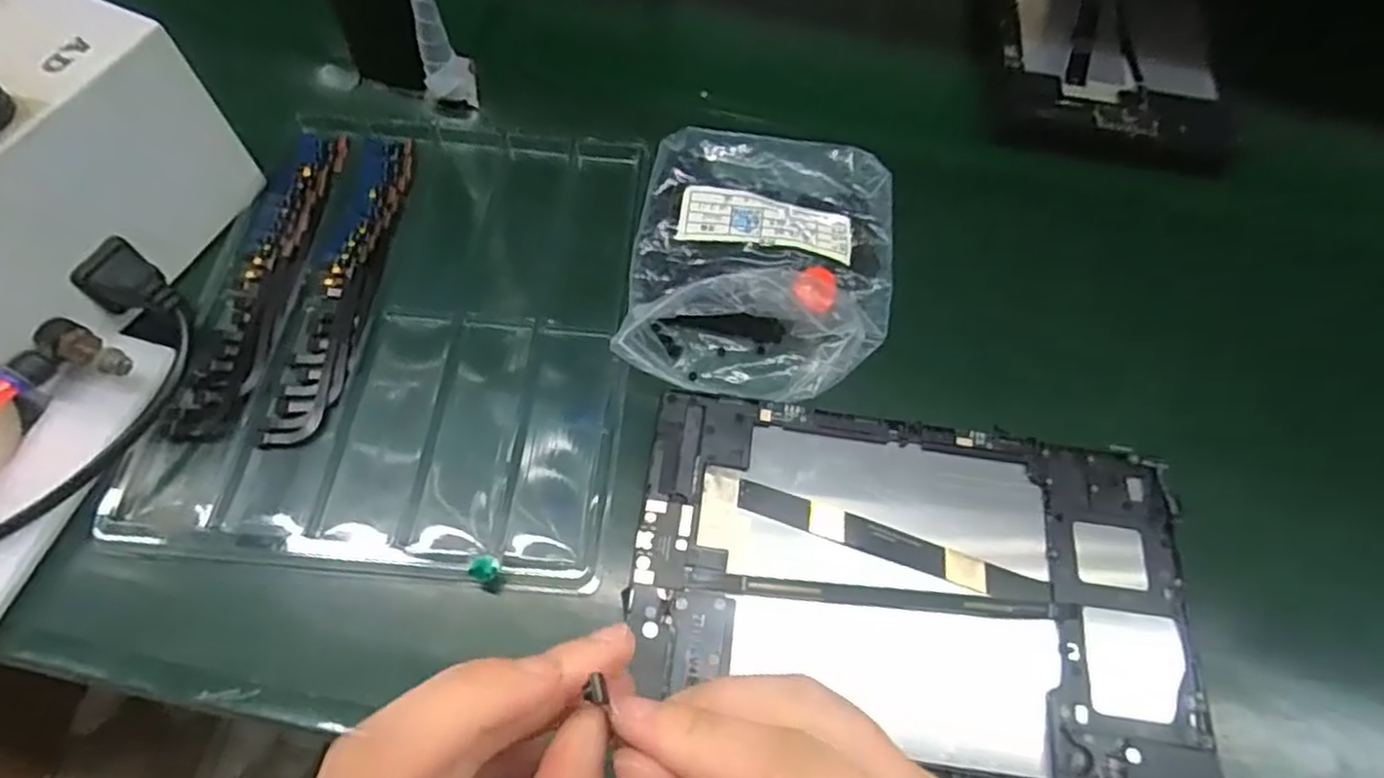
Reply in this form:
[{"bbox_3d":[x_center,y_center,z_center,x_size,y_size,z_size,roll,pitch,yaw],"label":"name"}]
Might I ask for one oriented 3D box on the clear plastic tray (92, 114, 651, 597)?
[{"bbox_3d":[-0.140,-0.039,0.368,0.214,0.021,0.261,6,62,-2],"label":"clear plastic tray"}]

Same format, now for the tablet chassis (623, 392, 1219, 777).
[{"bbox_3d":[0.095,0.083,0.302,0.235,0.011,0.148,9,63,-1],"label":"tablet chassis"}]

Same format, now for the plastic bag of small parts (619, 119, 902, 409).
[{"bbox_3d":[0.041,-0.077,0.388,0.141,0.028,0.167,6,62,-2],"label":"plastic bag of small parts"}]

